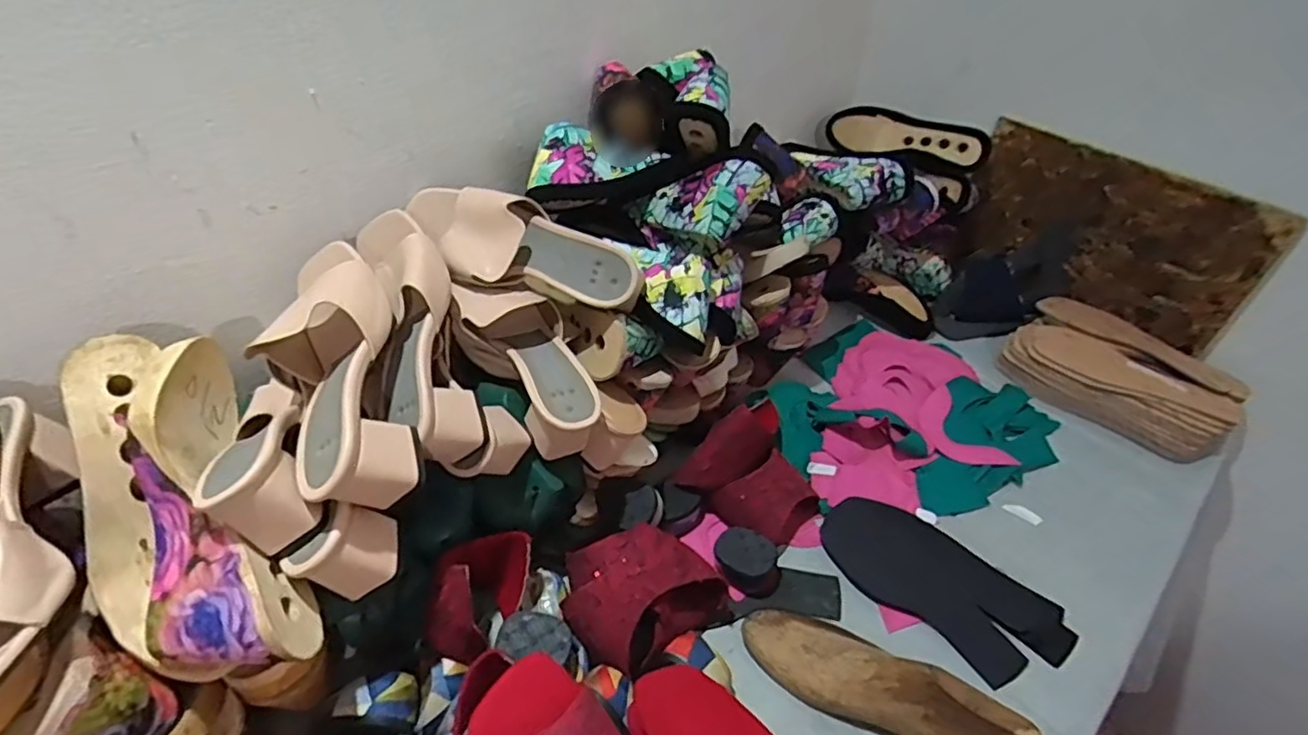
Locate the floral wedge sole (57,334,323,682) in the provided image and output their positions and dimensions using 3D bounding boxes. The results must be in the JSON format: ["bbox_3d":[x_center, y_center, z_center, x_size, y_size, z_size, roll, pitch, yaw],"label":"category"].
[{"bbox_3d":[-0.327,0.099,0.454,0.121,0.093,0.265,-25,71,-28],"label":"floral wedge sole"}]

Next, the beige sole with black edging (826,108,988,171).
[{"bbox_3d":[0.378,-0.344,0.999,0.236,0.064,0.060,20,44,18],"label":"beige sole with black edging"}]

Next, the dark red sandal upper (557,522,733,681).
[{"bbox_3d":[-0.014,0.199,0.605,0.133,0.070,0.121,-28,50,-30],"label":"dark red sandal upper"}]

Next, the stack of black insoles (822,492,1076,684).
[{"bbox_3d":[0.286,0.215,0.665,0.235,0.015,0.112,34,50,30],"label":"stack of black insoles"}]

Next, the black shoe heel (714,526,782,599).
[{"bbox_3d":[0.093,0.194,0.657,0.068,0.048,0.054,15,43,13],"label":"black shoe heel"}]

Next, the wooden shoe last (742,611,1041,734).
[{"bbox_3d":[0.199,0.259,0.561,0.245,0.077,0.076,17,43,16],"label":"wooden shoe last"}]

